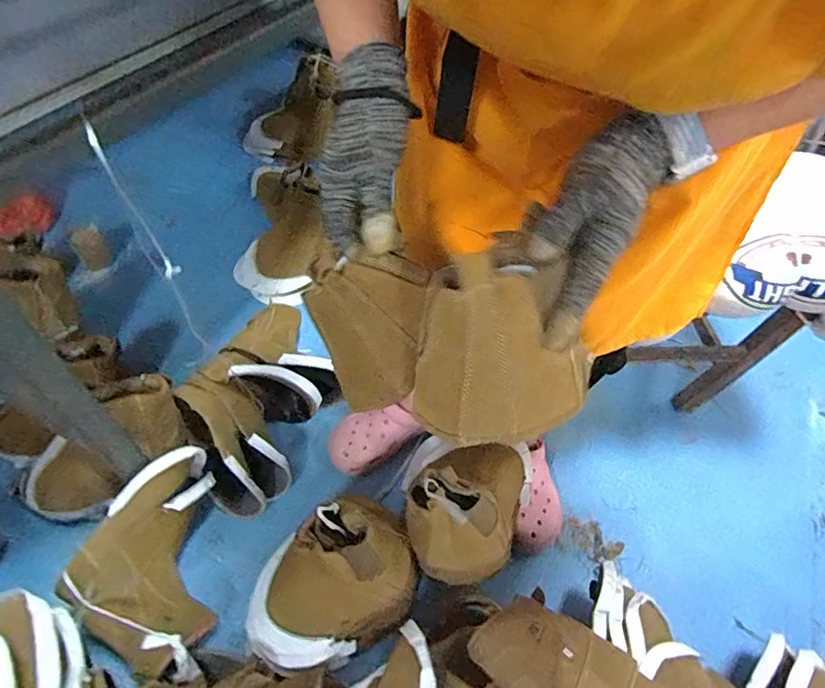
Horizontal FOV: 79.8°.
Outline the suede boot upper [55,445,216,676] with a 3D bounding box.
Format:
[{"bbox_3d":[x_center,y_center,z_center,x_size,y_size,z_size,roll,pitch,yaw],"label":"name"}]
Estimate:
[{"bbox_3d":[-0.351,0.296,0.716,0.189,0.091,0.269,23,55,13],"label":"suede boot upper"}]

